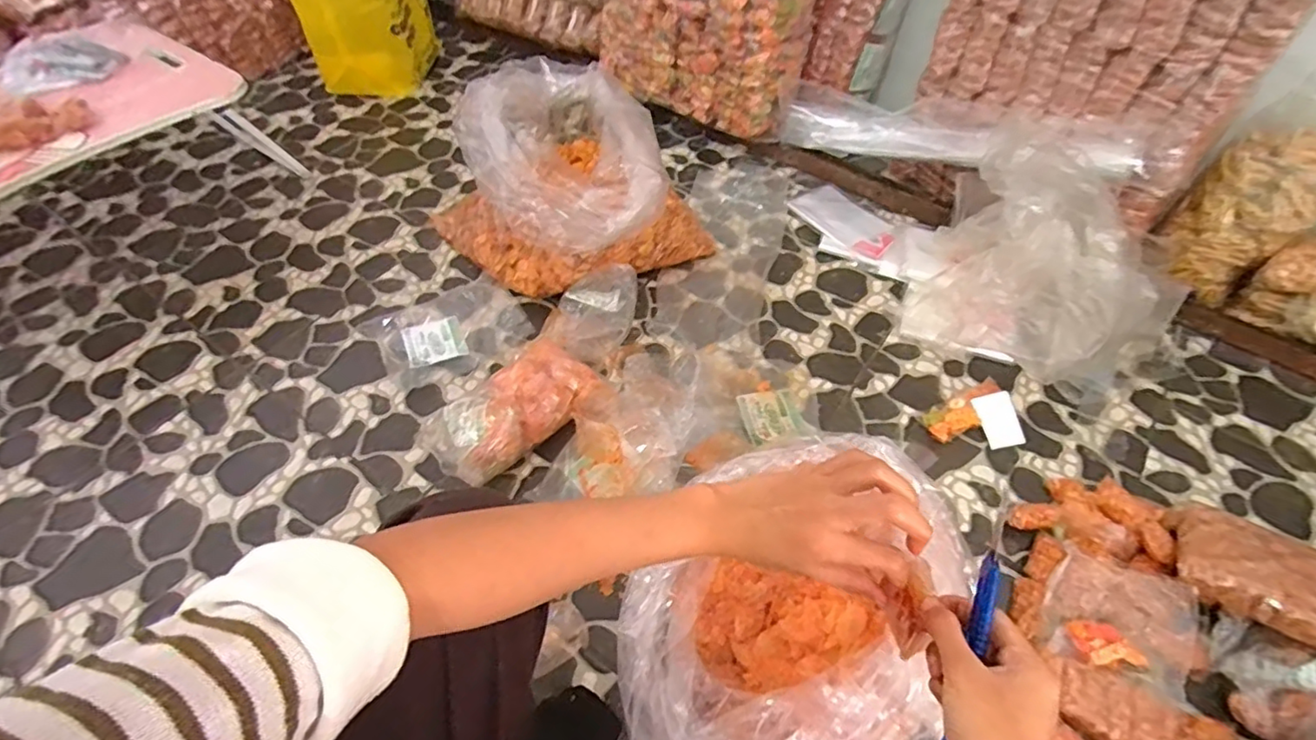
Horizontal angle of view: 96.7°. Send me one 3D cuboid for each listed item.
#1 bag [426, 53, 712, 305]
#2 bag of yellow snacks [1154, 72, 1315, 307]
[{"bbox_3d":[-0.170,-0.347,1.011,0.354,0.297,0.426,-36,61,-24],"label":"bag"},{"bbox_3d":[0.916,-0.263,0.900,0.121,0.285,0.165,-25,57,-18],"label":"bag of yellow snacks"}]

